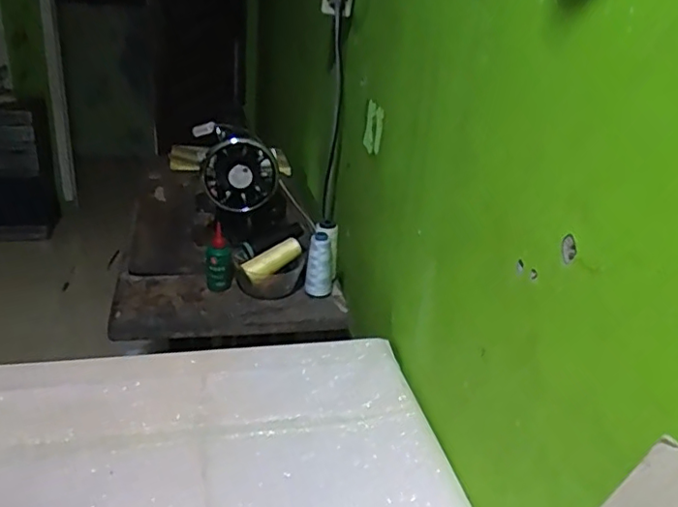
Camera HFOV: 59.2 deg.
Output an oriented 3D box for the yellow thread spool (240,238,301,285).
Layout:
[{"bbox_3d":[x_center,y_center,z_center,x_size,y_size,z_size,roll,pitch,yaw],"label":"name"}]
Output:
[{"bbox_3d":[-0.116,0.011,1.051,0.112,0.038,0.034,-33,40,-24],"label":"yellow thread spool"}]

